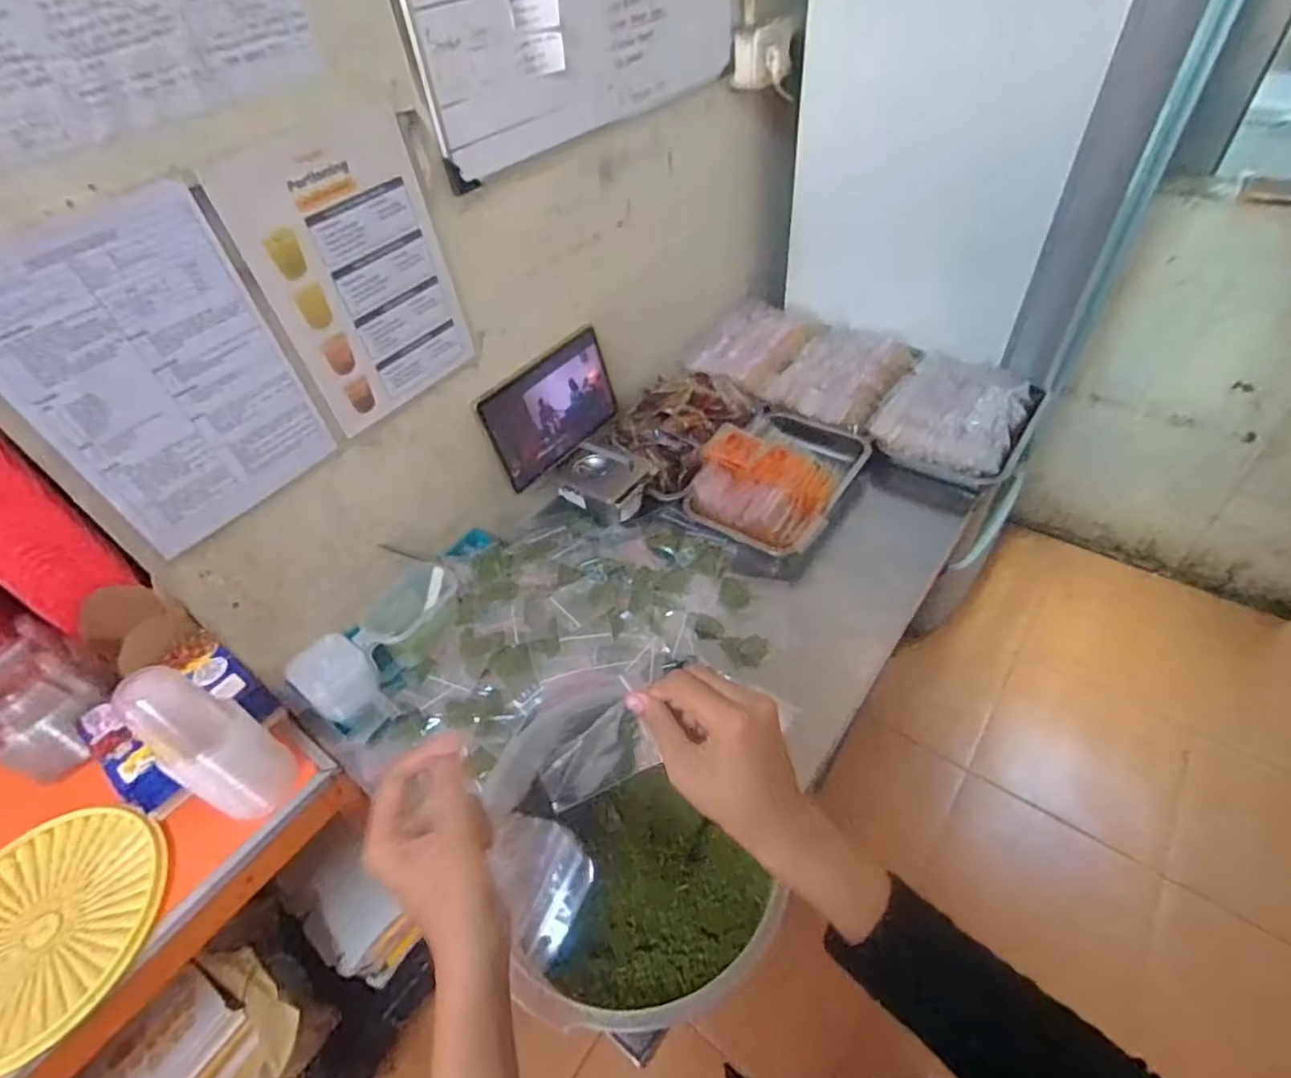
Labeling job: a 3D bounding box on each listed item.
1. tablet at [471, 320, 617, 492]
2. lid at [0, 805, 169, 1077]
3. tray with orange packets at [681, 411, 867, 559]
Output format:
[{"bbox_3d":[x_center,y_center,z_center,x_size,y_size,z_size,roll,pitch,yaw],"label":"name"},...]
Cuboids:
[{"bbox_3d":[-0.143,-0.209,1.002,0.009,0.170,0.248,22,54,37],"label":"tablet"},{"bbox_3d":[-0.672,0.431,0.695,0.264,0.025,0.249,-4,47,4],"label":"lid"},{"bbox_3d":[0.222,-0.120,1.046,0.221,0.089,0.299,22,53,25],"label":"tray with orange packets"}]

